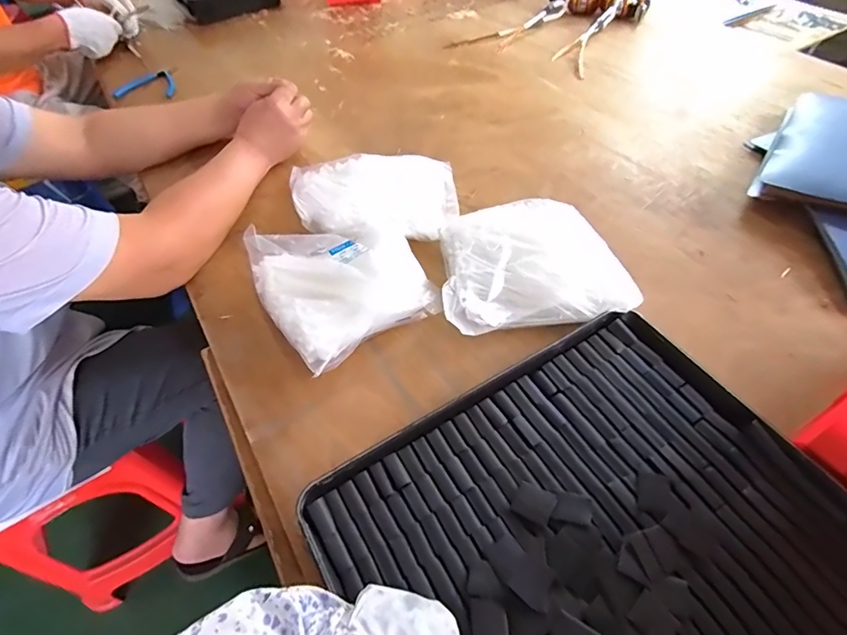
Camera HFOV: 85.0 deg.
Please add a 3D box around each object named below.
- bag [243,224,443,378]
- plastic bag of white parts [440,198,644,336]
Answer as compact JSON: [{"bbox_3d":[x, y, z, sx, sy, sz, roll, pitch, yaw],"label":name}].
[{"bbox_3d":[-0.104,-0.054,0.551,0.179,0.054,0.208,-32,57,-19],"label":"bag"},{"bbox_3d":[0.118,-0.063,0.546,0.198,0.049,0.183,-10,52,-3],"label":"plastic bag of white parts"}]

